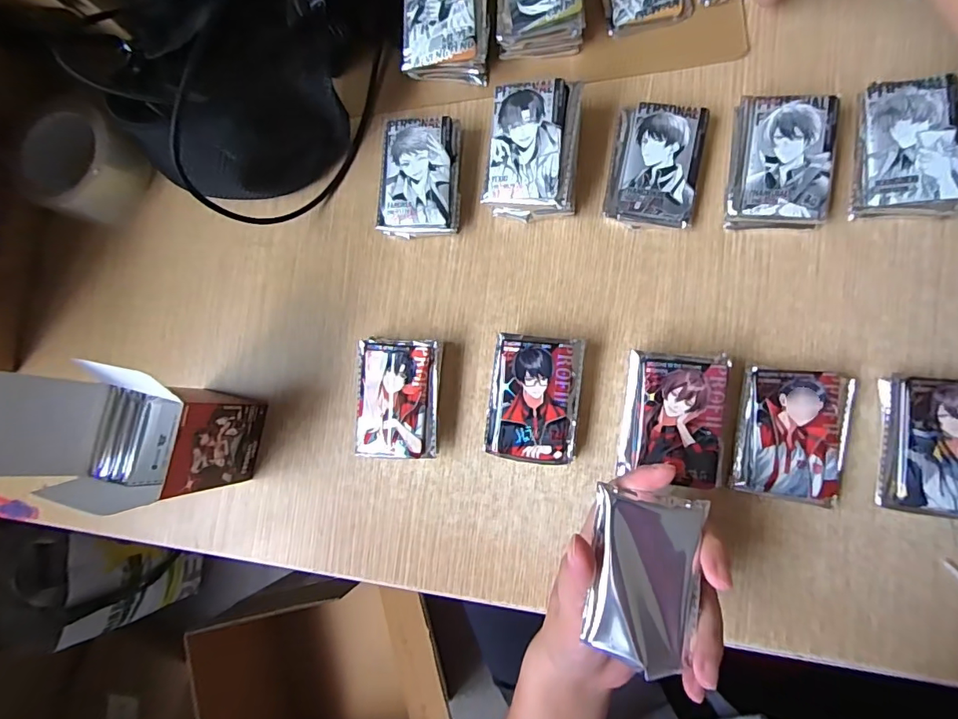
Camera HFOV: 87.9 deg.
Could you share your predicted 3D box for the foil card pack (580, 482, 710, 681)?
[{"bbox_3d":[0.093,0.123,0.276,0.056,0.010,0.091,3,85,9],"label":"foil card pack"}]

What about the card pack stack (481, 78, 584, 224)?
[{"bbox_3d":[0.042,-0.154,0.375,0.065,0.048,0.087,7,86,9],"label":"card pack stack"}]

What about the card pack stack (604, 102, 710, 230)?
[{"bbox_3d":[0.132,-0.145,0.374,0.062,0.020,0.087,9,86,9],"label":"card pack stack"}]

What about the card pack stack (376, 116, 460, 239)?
[{"bbox_3d":[-0.047,-0.146,0.399,0.062,0.030,0.090,3,85,9],"label":"card pack stack"}]

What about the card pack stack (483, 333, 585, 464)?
[{"bbox_3d":[0.041,0.029,0.368,0.064,0.030,0.089,6,86,9],"label":"card pack stack"}]

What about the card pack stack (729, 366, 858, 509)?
[{"bbox_3d":[0.216,0.052,0.343,0.067,0.021,0.087,8,86,9],"label":"card pack stack"}]

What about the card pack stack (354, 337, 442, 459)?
[{"bbox_3d":[-0.062,0.030,0.383,0.063,0.027,0.089,0,85,8],"label":"card pack stack"}]

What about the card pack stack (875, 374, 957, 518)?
[{"bbox_3d":[0.301,0.057,0.327,0.059,0.023,0.087,5,85,9],"label":"card pack stack"}]

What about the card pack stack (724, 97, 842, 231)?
[{"bbox_3d":[0.214,-0.139,0.355,0.061,0.031,0.088,8,86,9],"label":"card pack stack"}]

